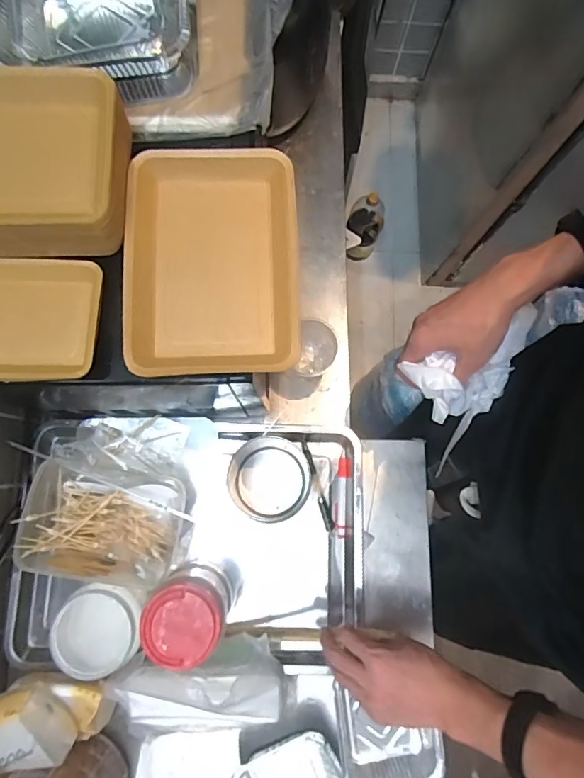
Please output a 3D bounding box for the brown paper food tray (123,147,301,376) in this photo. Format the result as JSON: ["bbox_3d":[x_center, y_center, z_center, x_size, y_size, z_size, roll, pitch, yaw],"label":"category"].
[{"bbox_3d":[-0.084,-0.136,0.510,0.179,0.035,0.245,-2,79,0],"label":"brown paper food tray"}]

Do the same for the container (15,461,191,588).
[{"bbox_3d":[-0.263,0.180,0.657,0.226,0.074,0.149,9,79,2],"label":"container"}]

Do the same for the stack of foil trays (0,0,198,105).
[{"bbox_3d":[-0.224,-0.414,0.540,0.222,0.066,0.154,-3,79,0],"label":"stack of foil trays"}]

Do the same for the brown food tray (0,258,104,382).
[{"bbox_3d":[-0.281,-0.071,0.487,0.159,0.028,0.125,1,79,0],"label":"brown food tray"}]

